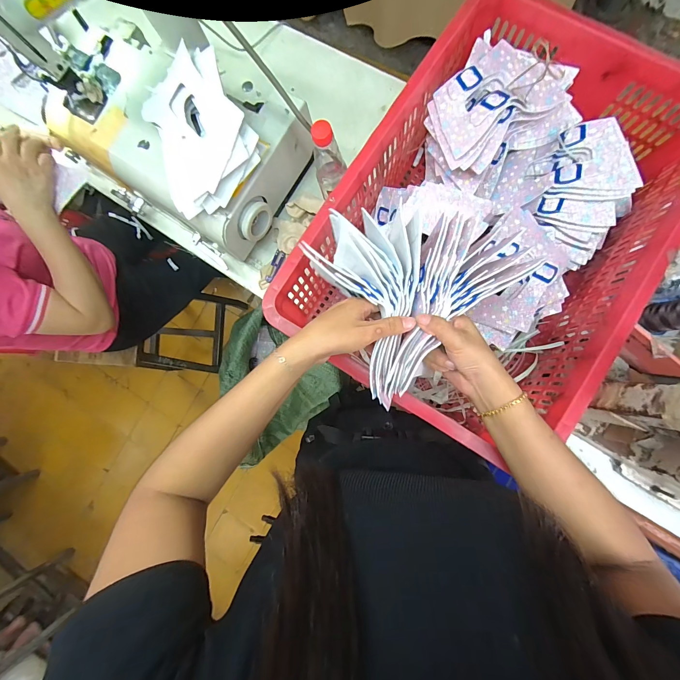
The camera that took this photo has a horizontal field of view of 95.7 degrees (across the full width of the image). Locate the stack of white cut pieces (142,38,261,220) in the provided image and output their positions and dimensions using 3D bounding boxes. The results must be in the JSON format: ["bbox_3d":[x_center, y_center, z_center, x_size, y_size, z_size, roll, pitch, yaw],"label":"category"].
[{"bbox_3d":[-0.221,-0.311,0.477,0.160,0.081,0.193,-22,84,5],"label":"stack of white cut pieces"}]

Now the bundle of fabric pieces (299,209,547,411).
[{"bbox_3d":[0.094,-0.073,0.333,0.228,0.079,0.193,-32,83,4],"label":"bundle of fabric pieces"}]

